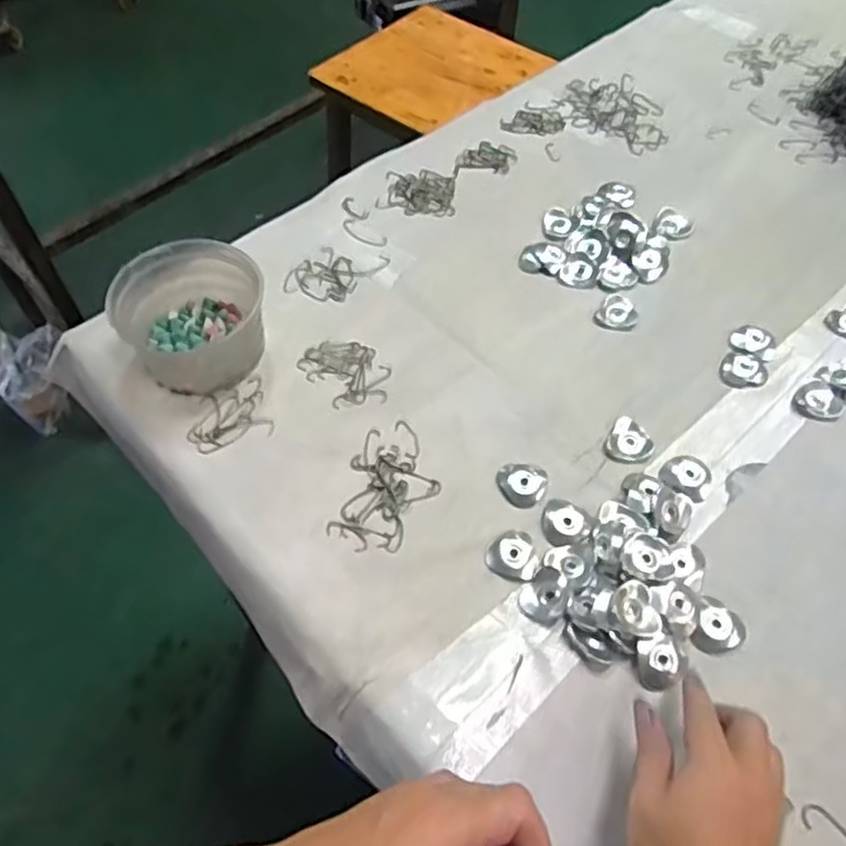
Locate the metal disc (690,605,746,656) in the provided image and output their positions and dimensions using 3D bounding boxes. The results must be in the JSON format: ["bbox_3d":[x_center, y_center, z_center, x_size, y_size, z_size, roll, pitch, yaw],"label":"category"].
[{"bbox_3d":[0.197,0.137,0.460,0.032,0.009,0.035,0,56,-1],"label":"metal disc"}]

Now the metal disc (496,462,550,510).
[{"bbox_3d":[0.074,0.045,0.519,0.037,0.006,0.038,0,56,-1],"label":"metal disc"}]

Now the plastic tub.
[{"bbox_3d":[-0.183,-0.086,0.557,0.106,0.070,0.100,0,56,-1],"label":"plastic tub"}]

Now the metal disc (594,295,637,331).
[{"bbox_3d":[0.170,-0.097,0.607,0.034,0.005,0.038,22,58,13],"label":"metal disc"}]

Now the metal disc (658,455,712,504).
[{"bbox_3d":[0.200,0.039,0.524,0.037,0.004,0.036,0,56,-1],"label":"metal disc"}]

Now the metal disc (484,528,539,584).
[{"bbox_3d":[0.064,0.091,0.488,0.034,0.012,0.038,20,58,12],"label":"metal disc"}]

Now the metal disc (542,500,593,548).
[{"bbox_3d":[0.104,0.072,0.500,0.035,0.008,0.038,0,56,-1],"label":"metal disc"}]

